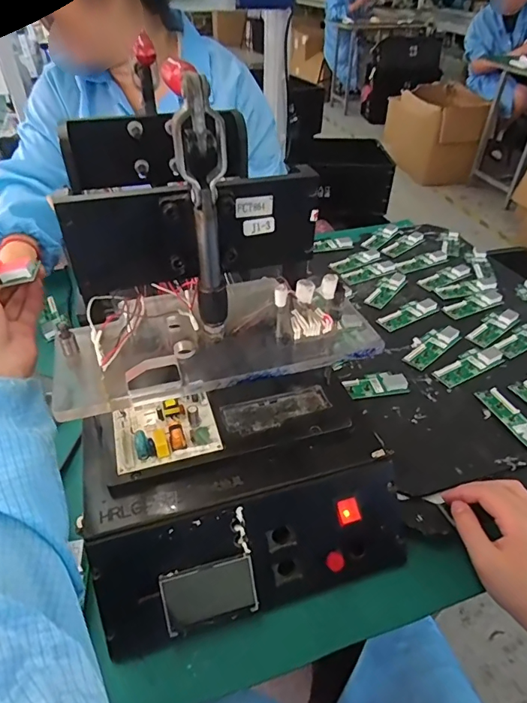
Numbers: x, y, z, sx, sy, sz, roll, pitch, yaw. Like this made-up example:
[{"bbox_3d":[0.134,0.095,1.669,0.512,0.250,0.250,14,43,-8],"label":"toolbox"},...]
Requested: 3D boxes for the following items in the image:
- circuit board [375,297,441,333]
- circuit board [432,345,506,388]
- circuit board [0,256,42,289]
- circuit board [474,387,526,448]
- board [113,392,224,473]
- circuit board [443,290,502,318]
[{"bbox_3d":[0.216,-0.058,0.675,0.106,0.008,0.039,-23,46,-25],"label":"circuit board"},{"bbox_3d":[0.269,0.016,0.587,0.107,0.007,0.039,-21,46,-23],"label":"circuit board"},{"bbox_3d":[-0.248,-0.063,0.392,0.102,0.016,0.022,-15,39,3],"label":"circuit board"},{"bbox_3d":[0.289,0.077,0.512,0.034,0.007,0.099,-11,43,-14],"label":"circuit board"},{"bbox_3d":[-0.088,0.065,0.403,0.088,0.020,0.071,-12,43,-14],"label":"board"},{"bbox_3d":[0.330,-0.074,0.698,0.113,0.007,0.037,-17,44,-20],"label":"circuit board"}]

